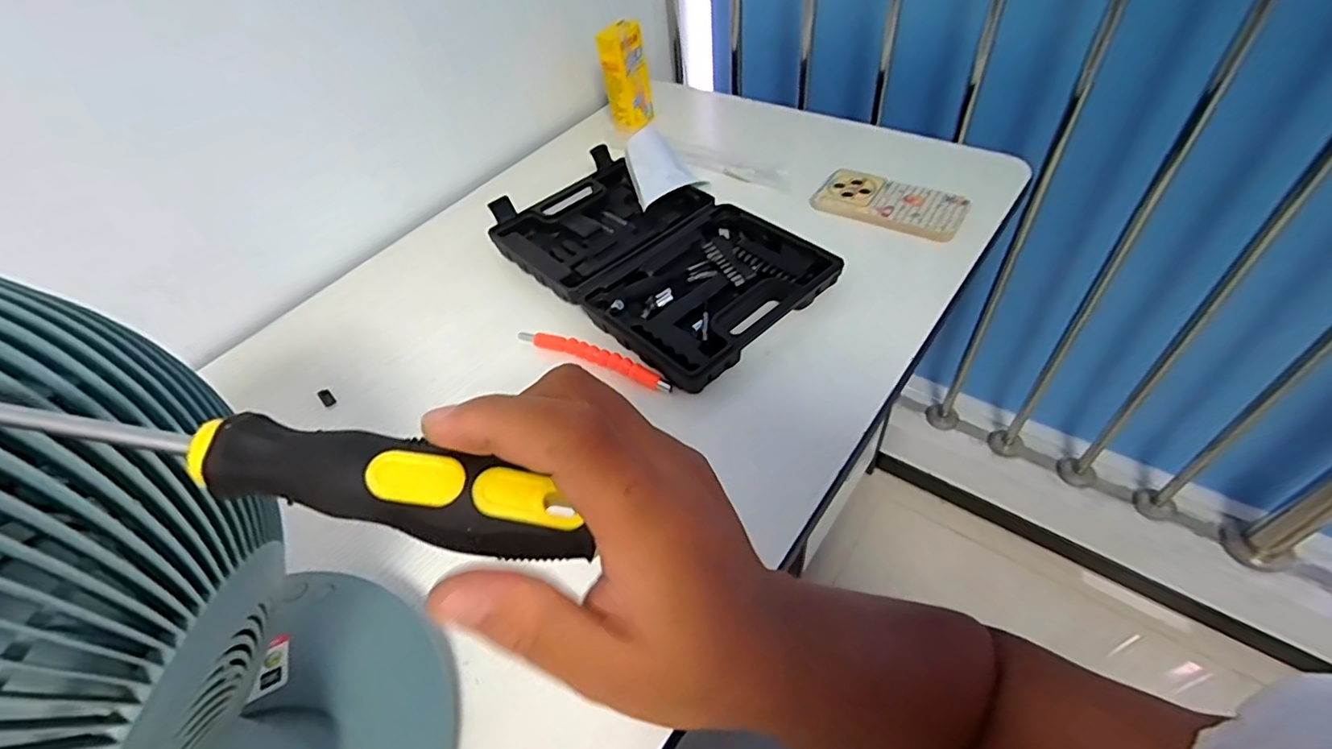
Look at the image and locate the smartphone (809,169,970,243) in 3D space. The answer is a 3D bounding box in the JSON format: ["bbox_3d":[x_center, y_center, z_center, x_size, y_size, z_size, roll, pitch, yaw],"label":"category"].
[{"bbox_3d":[0.246,-0.193,0.648,0.155,0.016,0.075,19,55,18],"label":"smartphone"}]

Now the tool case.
[{"bbox_3d":[-0.017,-0.133,0.621,0.208,0.033,0.338,-37,54,-24],"label":"tool case"}]

